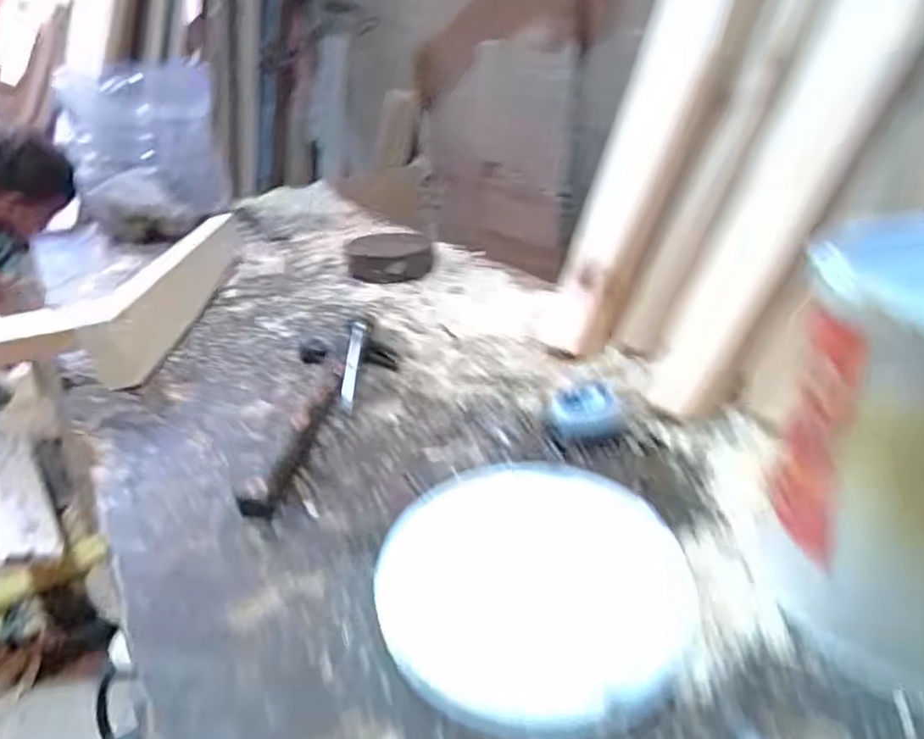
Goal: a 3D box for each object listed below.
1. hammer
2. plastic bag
[{"bbox_3d":[-0.111,0.028,0.568,0.096,0.041,0.274,-1,26,-3],"label":"hammer"},{"bbox_3d":[-0.547,-0.367,1.123,0.238,0.280,0.179,-11,28,-21],"label":"plastic bag"}]

